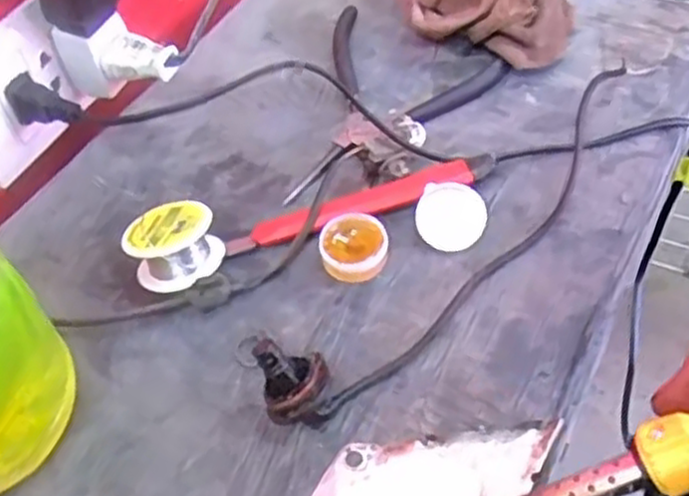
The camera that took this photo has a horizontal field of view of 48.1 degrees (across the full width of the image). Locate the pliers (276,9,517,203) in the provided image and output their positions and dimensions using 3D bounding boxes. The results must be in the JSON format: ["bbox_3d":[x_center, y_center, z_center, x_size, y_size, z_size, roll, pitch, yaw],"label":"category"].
[{"bbox_3d":[0.010,-0.083,0.443,0.113,0.021,0.146,25,58,22],"label":"pliers"}]

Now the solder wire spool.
[{"bbox_3d":[-0.083,0.000,0.376,0.038,0.028,0.042,34,61,27],"label":"solder wire spool"}]

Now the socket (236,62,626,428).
[{"bbox_3d":[0.065,-0.013,0.372,0.268,0.033,0.058,-33,57,-20],"label":"socket"}]

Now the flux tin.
[{"bbox_3d":[0.004,-0.001,0.380,0.033,0.016,0.032,-2,52,3],"label":"flux tin"}]

